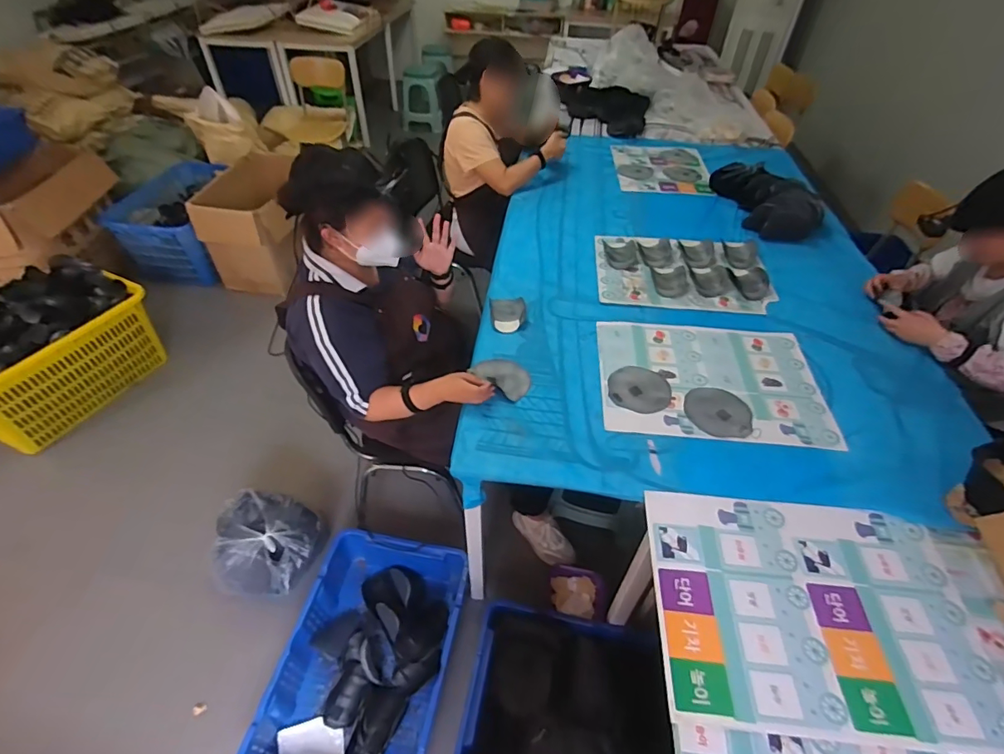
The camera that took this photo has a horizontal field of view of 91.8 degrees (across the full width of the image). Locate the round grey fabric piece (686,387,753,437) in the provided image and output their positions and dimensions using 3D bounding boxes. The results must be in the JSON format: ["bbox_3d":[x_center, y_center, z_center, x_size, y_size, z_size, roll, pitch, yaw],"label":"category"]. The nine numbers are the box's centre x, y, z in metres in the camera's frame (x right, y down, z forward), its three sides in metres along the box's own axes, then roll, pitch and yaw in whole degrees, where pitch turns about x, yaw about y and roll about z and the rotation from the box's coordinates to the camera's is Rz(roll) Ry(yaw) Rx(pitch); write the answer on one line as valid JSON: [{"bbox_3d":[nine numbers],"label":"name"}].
[{"bbox_3d":[0.507,0.079,1.143,0.144,0.006,0.147,2,44,-2],"label":"round grey fabric piece"}]

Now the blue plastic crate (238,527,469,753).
[{"bbox_3d":[-0.370,0.806,1.363,0.445,0.209,0.662,8,46,7],"label":"blue plastic crate"}]

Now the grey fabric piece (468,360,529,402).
[{"bbox_3d":[0.002,-0.009,1.192,0.159,0.028,0.117,33,52,27],"label":"grey fabric piece"}]

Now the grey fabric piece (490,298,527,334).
[{"bbox_3d":[0.019,-0.176,1.365,0.101,0.040,0.132,-3,45,-7],"label":"grey fabric piece"}]

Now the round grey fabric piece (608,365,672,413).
[{"bbox_3d":[0.334,0.030,1.185,0.145,0.011,0.154,2,44,-2],"label":"round grey fabric piece"}]

